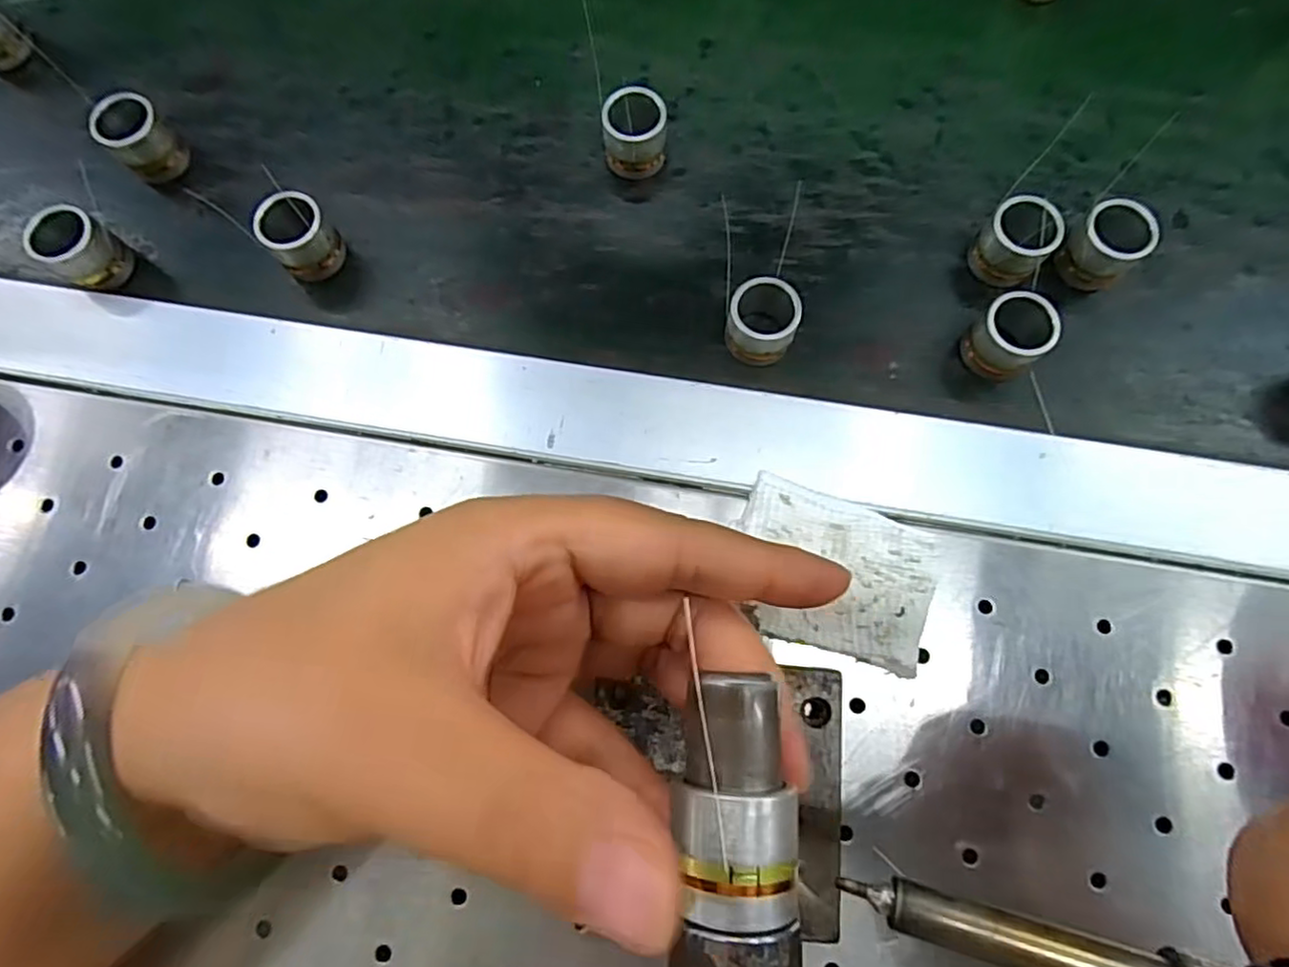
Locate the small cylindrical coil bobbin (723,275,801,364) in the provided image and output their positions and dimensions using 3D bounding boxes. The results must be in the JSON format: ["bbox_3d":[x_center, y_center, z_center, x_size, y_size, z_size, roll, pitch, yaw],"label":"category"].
[{"bbox_3d":[0.043,-0.058,0.243,0.025,0.027,0.024,0,77,1],"label":"small cylindrical coil bobbin"}]

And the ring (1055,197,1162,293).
[{"bbox_3d":[0.172,-0.088,0.247,0.024,0.024,0.024,0,77,1],"label":"ring"}]

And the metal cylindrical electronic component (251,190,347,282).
[{"bbox_3d":[-0.136,-0.098,0.260,0.025,0.024,0.024,0,77,1],"label":"metal cylindrical electronic component"}]

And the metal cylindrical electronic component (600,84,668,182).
[{"bbox_3d":[-0.004,-0.140,0.265,0.024,0.026,0.021,9,78,3],"label":"metal cylindrical electronic component"}]

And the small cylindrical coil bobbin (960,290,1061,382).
[{"bbox_3d":[0.130,-0.051,0.238,0.024,0.027,0.023,0,77,1],"label":"small cylindrical coil bobbin"}]

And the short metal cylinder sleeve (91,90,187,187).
[{"bbox_3d":[-0.208,-0.141,0.270,0.025,0.024,0.022,-4,77,0],"label":"short metal cylinder sleeve"}]

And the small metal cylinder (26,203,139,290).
[{"bbox_3d":[-0.224,-0.093,0.261,0.021,0.024,0.024,33,80,8],"label":"small metal cylinder"}]

